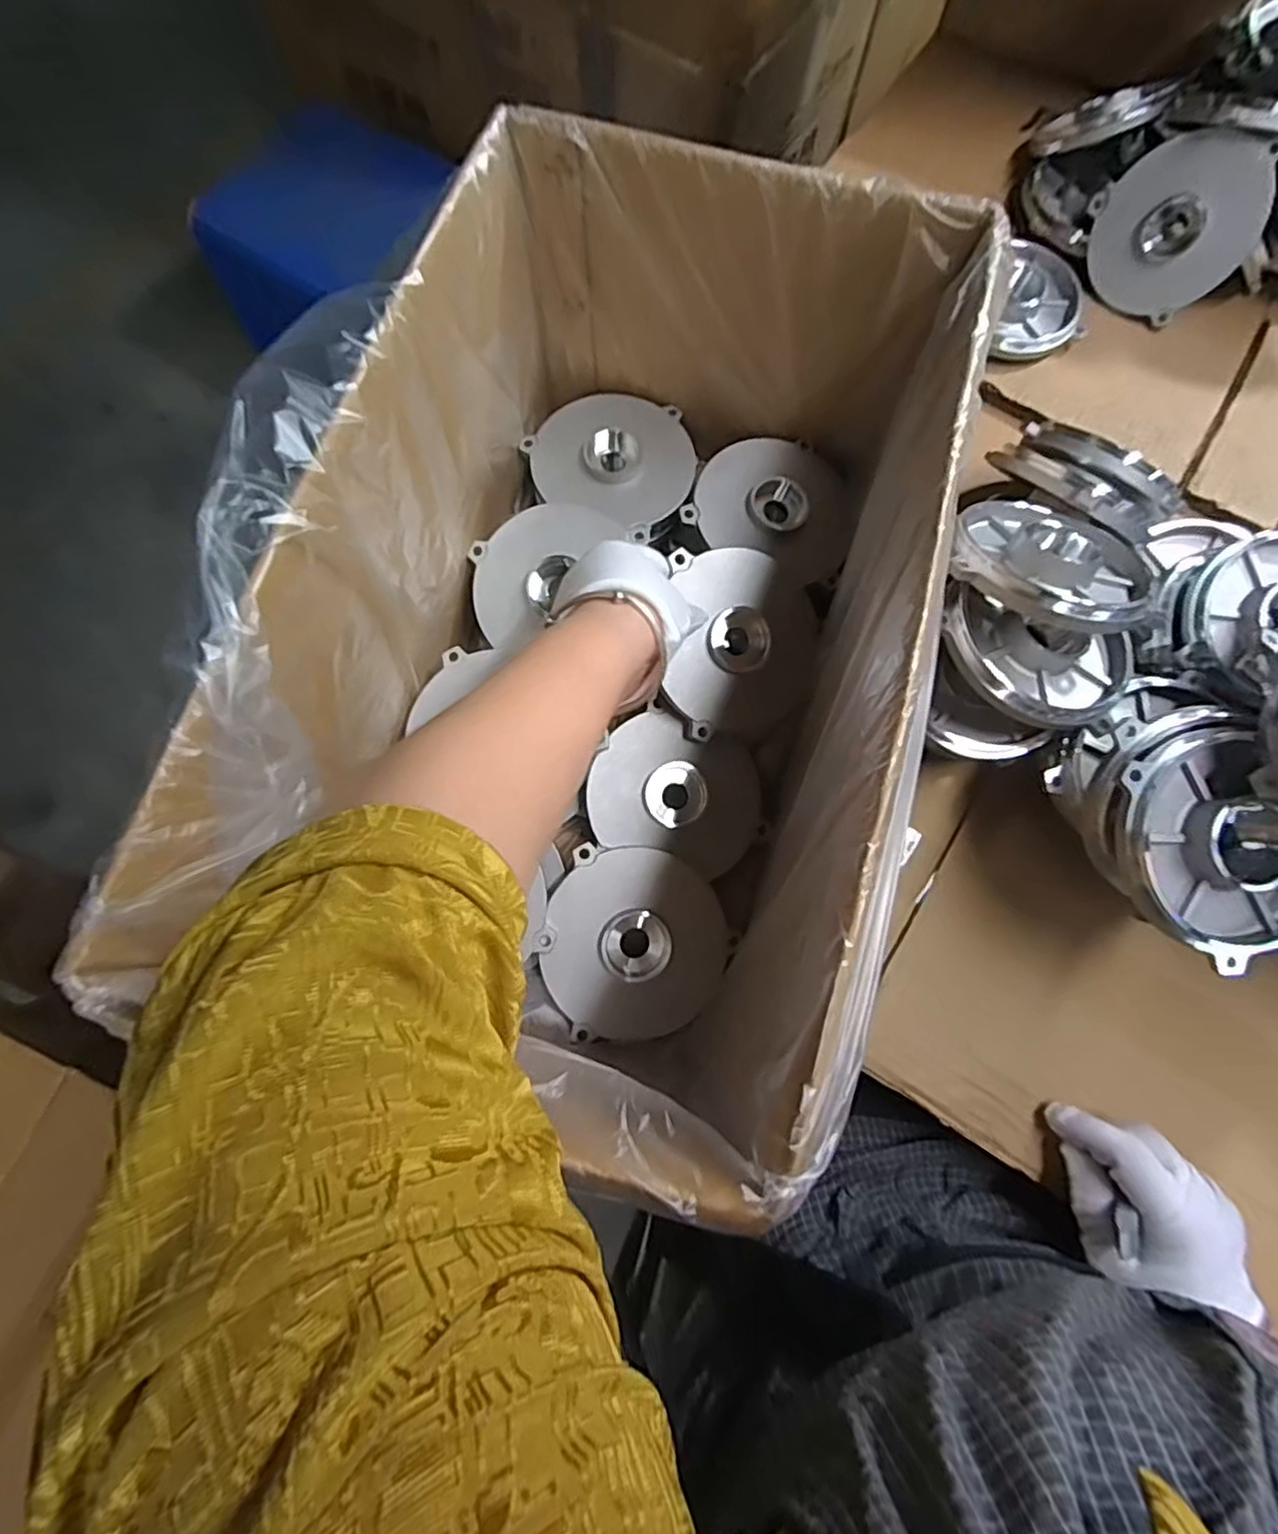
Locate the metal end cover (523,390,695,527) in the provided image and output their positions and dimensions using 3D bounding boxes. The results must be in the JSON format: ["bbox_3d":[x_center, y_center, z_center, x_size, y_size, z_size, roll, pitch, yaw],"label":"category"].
[{"bbox_3d":[-0.018,-0.219,0.464,0.114,0.022,0.109,21,76,4],"label":"metal end cover"}]

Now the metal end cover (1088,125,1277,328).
[{"bbox_3d":[0.434,-0.434,0.532,0.115,0.114,0.020,50,51,-16],"label":"metal end cover"}]

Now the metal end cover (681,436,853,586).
[{"bbox_3d":[0.095,-0.186,0.458,0.110,0.025,0.099,14,75,2],"label":"metal end cover"}]

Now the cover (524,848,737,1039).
[{"bbox_3d":[-0.002,0.107,0.396,0.107,0.020,0.110,24,76,5],"label":"cover"}]

